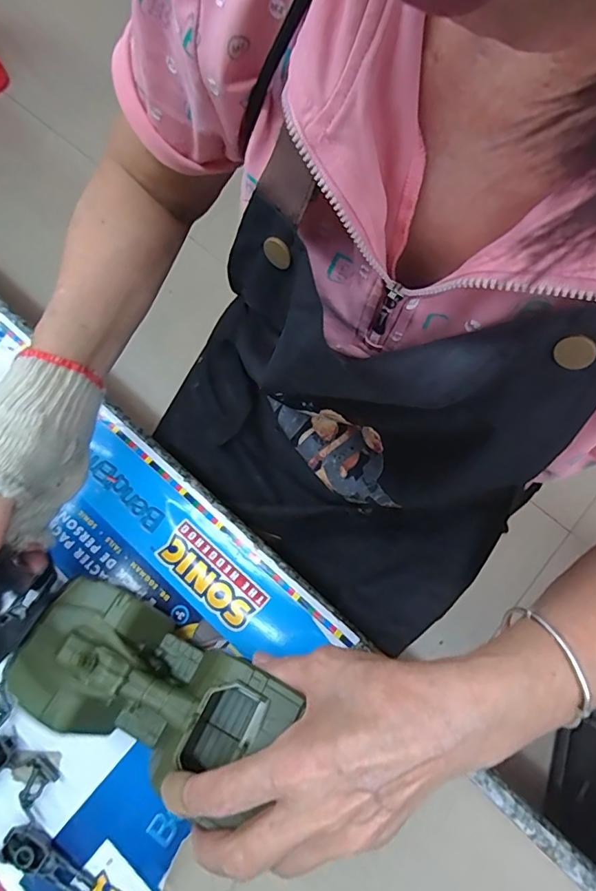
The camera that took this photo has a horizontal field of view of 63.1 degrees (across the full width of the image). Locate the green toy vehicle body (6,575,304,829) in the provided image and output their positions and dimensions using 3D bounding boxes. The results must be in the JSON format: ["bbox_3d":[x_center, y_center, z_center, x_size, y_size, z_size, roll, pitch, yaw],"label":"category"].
[{"bbox_3d":[-0.087,0.139,0.290,0.156,0.061,0.082,21,74,3],"label":"green toy vehicle body"}]

